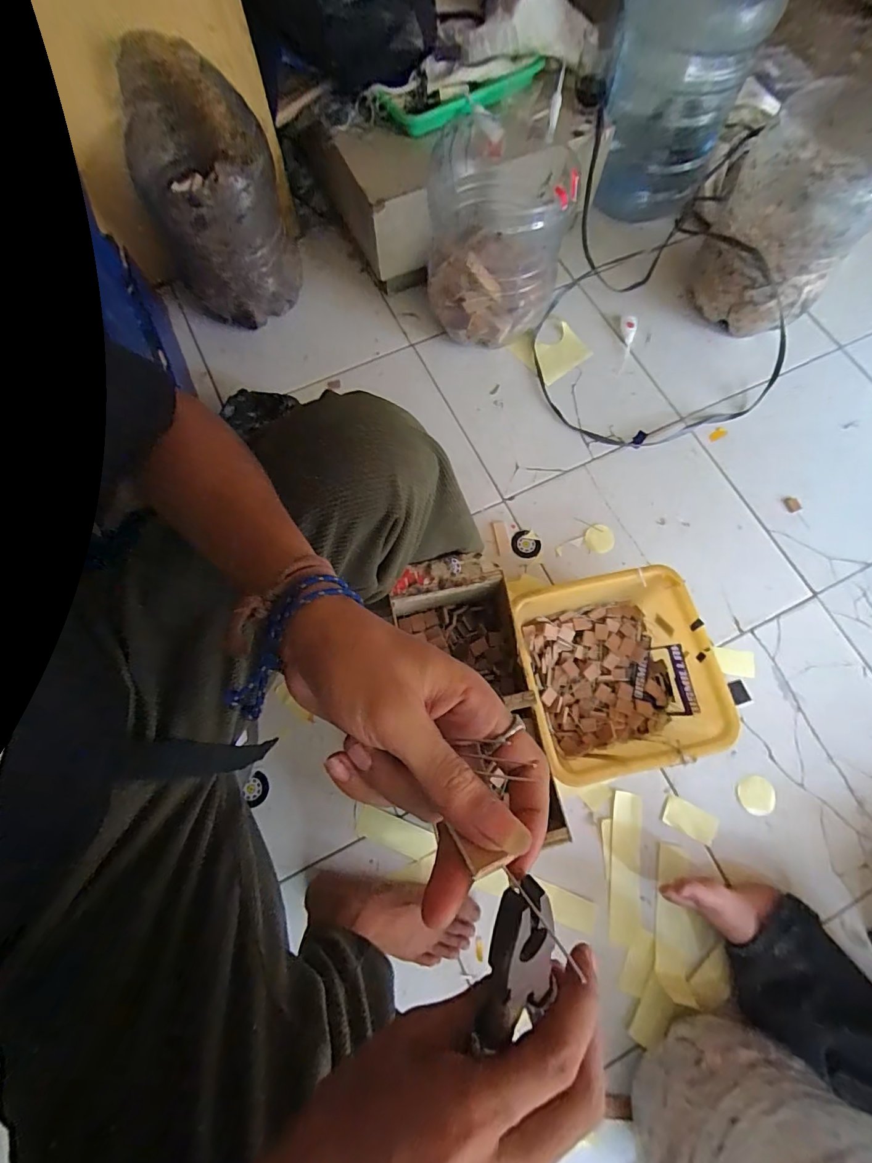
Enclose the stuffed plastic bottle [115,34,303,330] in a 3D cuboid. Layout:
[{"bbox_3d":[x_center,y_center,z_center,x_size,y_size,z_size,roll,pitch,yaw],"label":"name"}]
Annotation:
[{"bbox_3d":[-0.385,-0.668,0.831,0.226,0.313,0.256,-19,73,-5],"label":"stuffed plastic bottle"}]

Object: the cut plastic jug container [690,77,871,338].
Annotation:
[{"bbox_3d":[0.651,-0.665,0.886,0.240,0.336,0.238,24,74,8],"label":"cut plastic jug container"}]

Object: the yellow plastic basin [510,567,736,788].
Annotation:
[{"bbox_3d":[0.276,0.138,0.726,0.252,0.118,0.276,-15,73,-4],"label":"yellow plastic basin"}]

